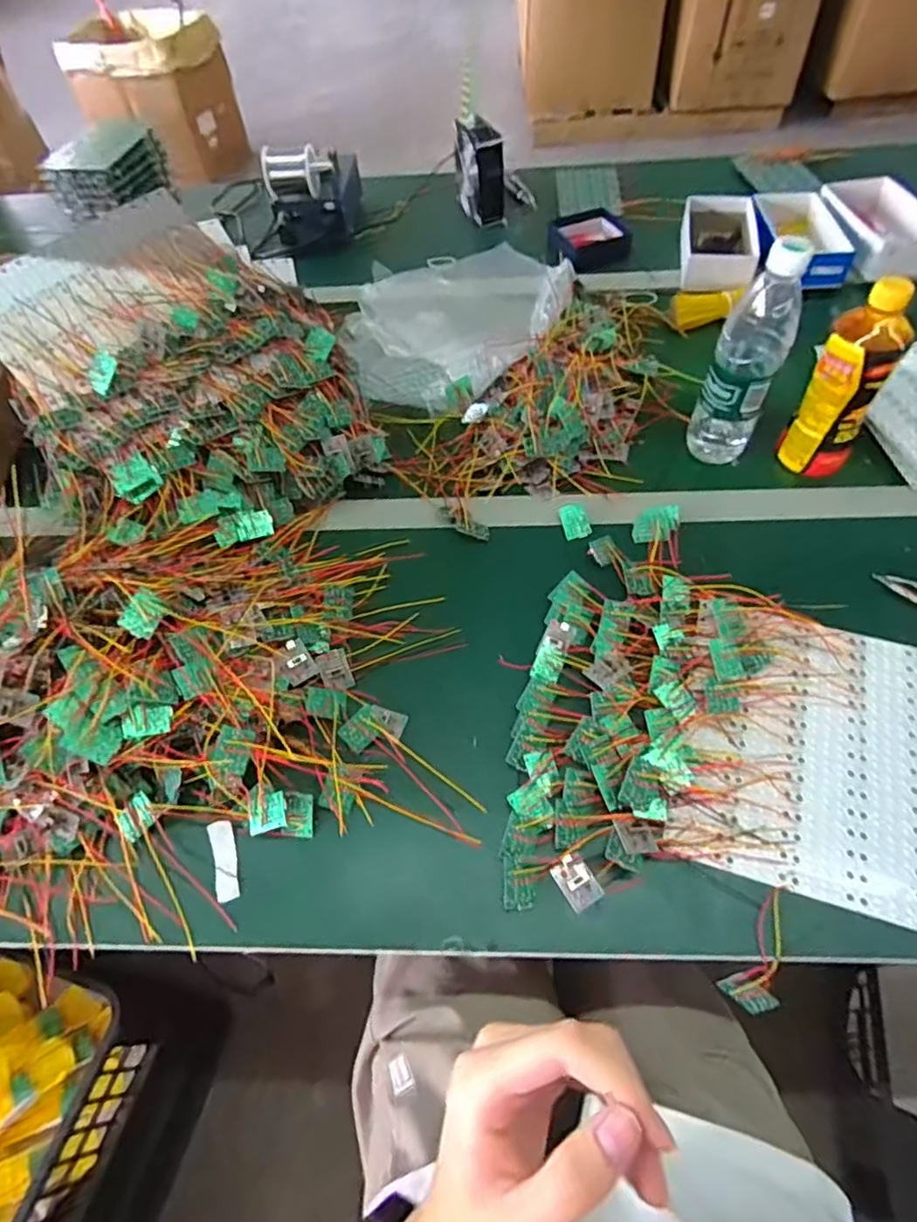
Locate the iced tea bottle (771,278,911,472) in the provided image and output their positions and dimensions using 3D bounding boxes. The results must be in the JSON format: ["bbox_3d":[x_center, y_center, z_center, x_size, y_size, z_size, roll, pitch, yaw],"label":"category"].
[{"bbox_3d":[0.382,-0.226,0.611,0.068,0.187,0.068,29,65,23],"label":"iced tea bottle"}]

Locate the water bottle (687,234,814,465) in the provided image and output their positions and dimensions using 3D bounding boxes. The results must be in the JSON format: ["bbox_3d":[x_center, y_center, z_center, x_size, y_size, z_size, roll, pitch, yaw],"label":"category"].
[{"bbox_3d":[0.282,-0.245,0.609,0.068,0.212,0.060,17,60,17],"label":"water bottle"}]

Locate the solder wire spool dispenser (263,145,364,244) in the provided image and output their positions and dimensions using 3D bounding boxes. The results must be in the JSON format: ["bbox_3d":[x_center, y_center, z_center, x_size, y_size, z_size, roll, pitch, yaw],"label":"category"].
[{"bbox_3d":[-0.234,-0.691,1.002,0.121,0.135,0.179,-2,57,5],"label":"solder wire spool dispenser"}]

